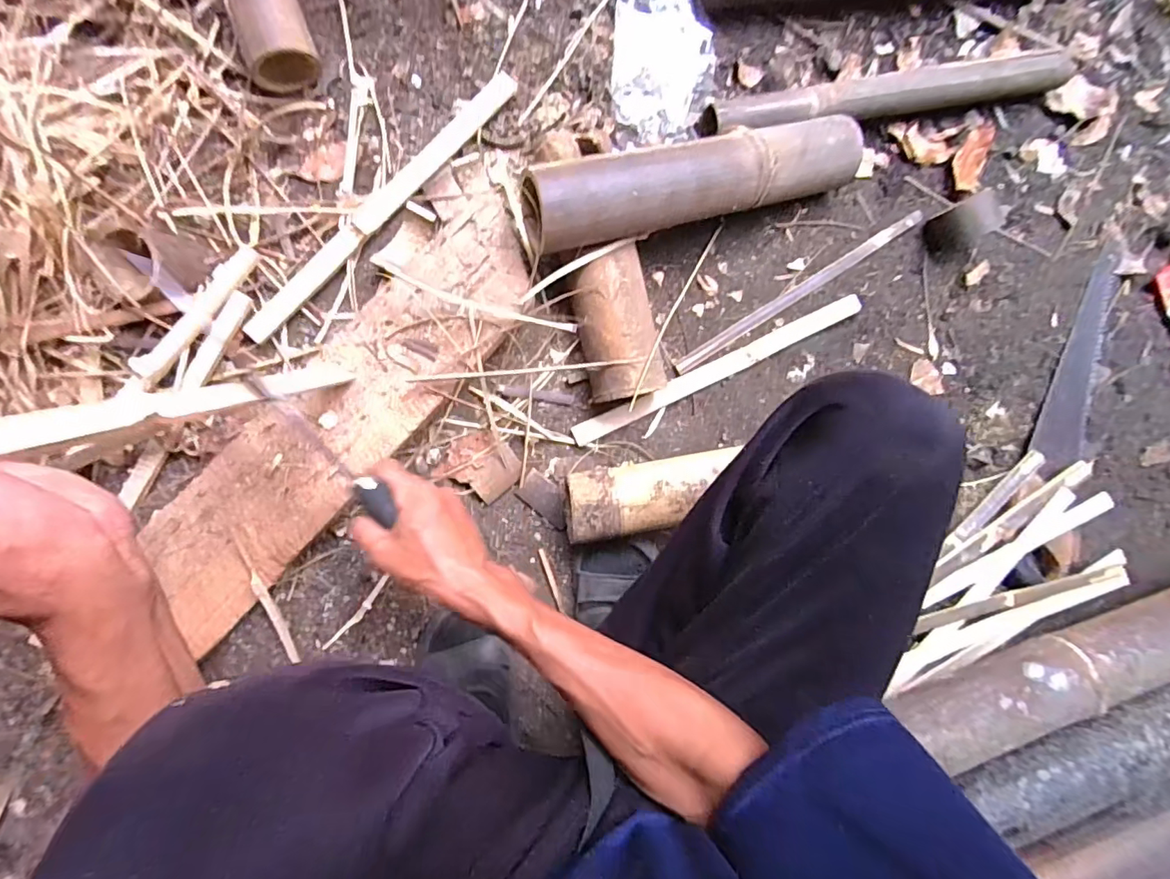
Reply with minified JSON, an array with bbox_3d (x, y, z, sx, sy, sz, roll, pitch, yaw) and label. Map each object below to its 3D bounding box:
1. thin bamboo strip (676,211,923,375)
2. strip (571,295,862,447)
[{"bbox_3d":[0.270,-0.187,0.667,0.376,0.009,0.019,-32,96,-7],"label":"thin bamboo strip"},{"bbox_3d":[0.162,-0.085,0.644,0.383,0.014,0.023,-26,95,-8],"label":"strip"}]

